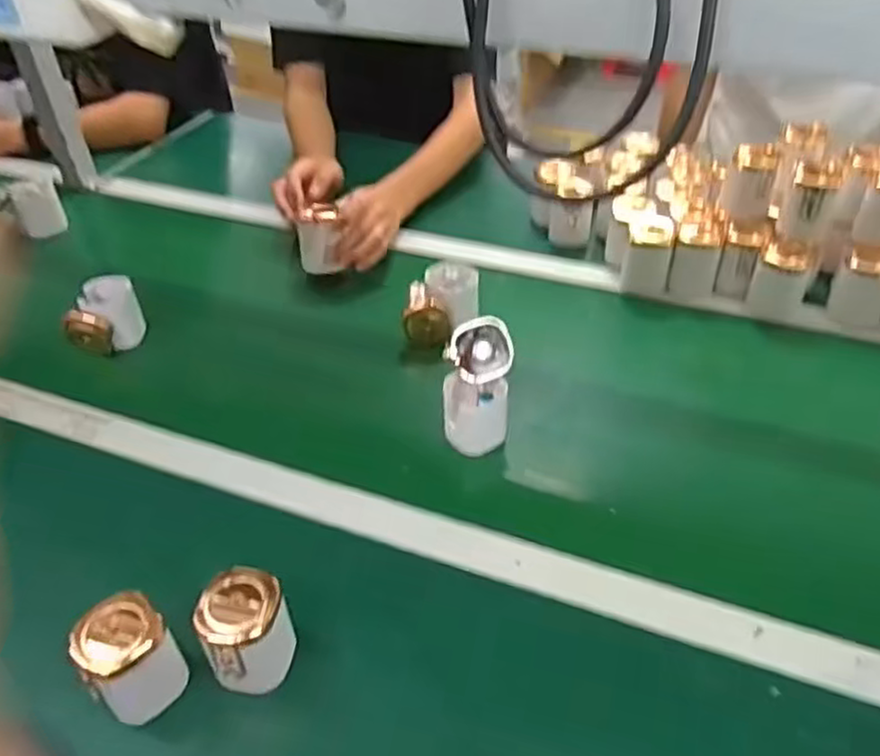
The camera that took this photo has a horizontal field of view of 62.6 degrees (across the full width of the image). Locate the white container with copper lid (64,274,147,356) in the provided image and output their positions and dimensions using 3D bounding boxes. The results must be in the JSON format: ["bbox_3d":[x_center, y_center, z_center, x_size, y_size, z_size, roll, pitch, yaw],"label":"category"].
[{"bbox_3d":[-0.381,-0.071,0.820,0.077,0.068,0.055,-18,43,-16],"label":"white container with copper lid"}]

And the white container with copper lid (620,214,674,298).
[{"bbox_3d":[0.257,-0.149,0.887,0.054,0.079,0.066,9,43,14],"label":"white container with copper lid"}]

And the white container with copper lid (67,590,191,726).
[{"bbox_3d":[-0.214,0.194,0.500,0.048,0.078,0.056,29,51,32],"label":"white container with copper lid"}]

